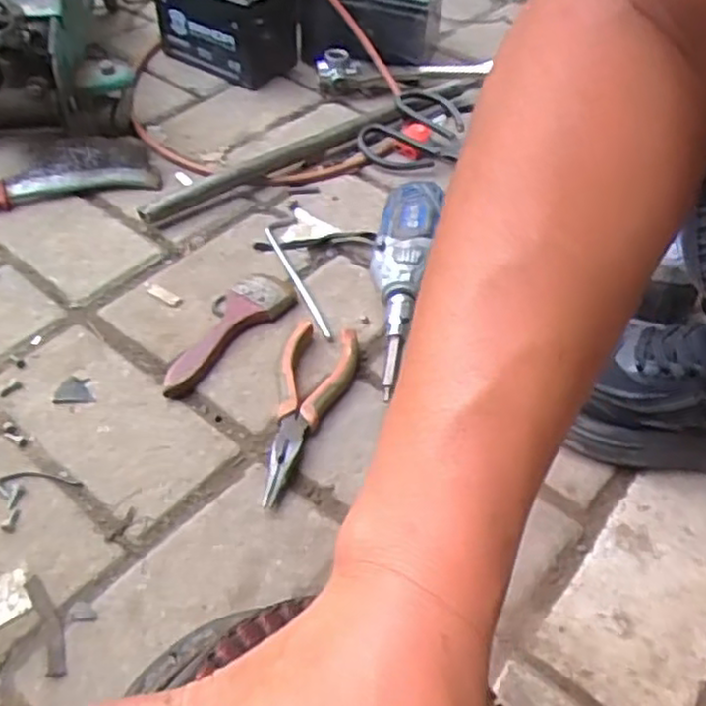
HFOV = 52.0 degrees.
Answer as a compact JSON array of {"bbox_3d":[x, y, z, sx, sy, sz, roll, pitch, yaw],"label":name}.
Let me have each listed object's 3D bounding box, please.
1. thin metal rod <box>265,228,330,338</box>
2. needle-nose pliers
[{"bbox_3d":[-0.047,-0.061,0.606,0.008,0.008,0.139,-17,50,-17],"label":"thin metal rod"},{"bbox_3d":[-0.036,0.039,0.503,0.050,0.019,0.147,12,48,9],"label":"needle-nose pliers"}]

